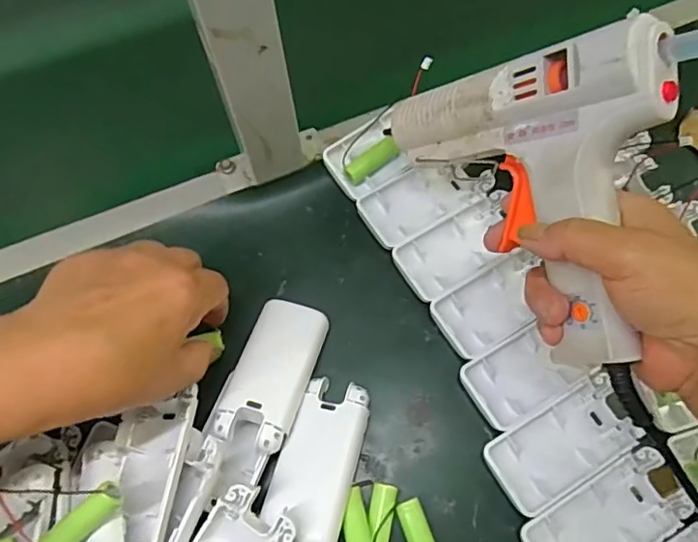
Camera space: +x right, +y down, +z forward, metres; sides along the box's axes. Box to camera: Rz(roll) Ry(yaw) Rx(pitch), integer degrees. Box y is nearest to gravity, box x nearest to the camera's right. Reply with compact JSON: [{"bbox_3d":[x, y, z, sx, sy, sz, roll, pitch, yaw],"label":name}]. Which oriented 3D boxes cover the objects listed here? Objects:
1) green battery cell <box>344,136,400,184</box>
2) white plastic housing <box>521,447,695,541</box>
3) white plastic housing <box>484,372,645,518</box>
[{"bbox_3d":[0.017,-0.080,0.415,0.044,0.011,0.013,-35,70,-11],"label":"green battery cell"},{"bbox_3d":[0.144,0.141,0.321,0.092,0.012,0.044,-31,69,-9],"label":"white plastic housing"},{"bbox_3d":[0.128,0.102,0.337,0.089,0.009,0.045,-29,69,-9],"label":"white plastic housing"}]

